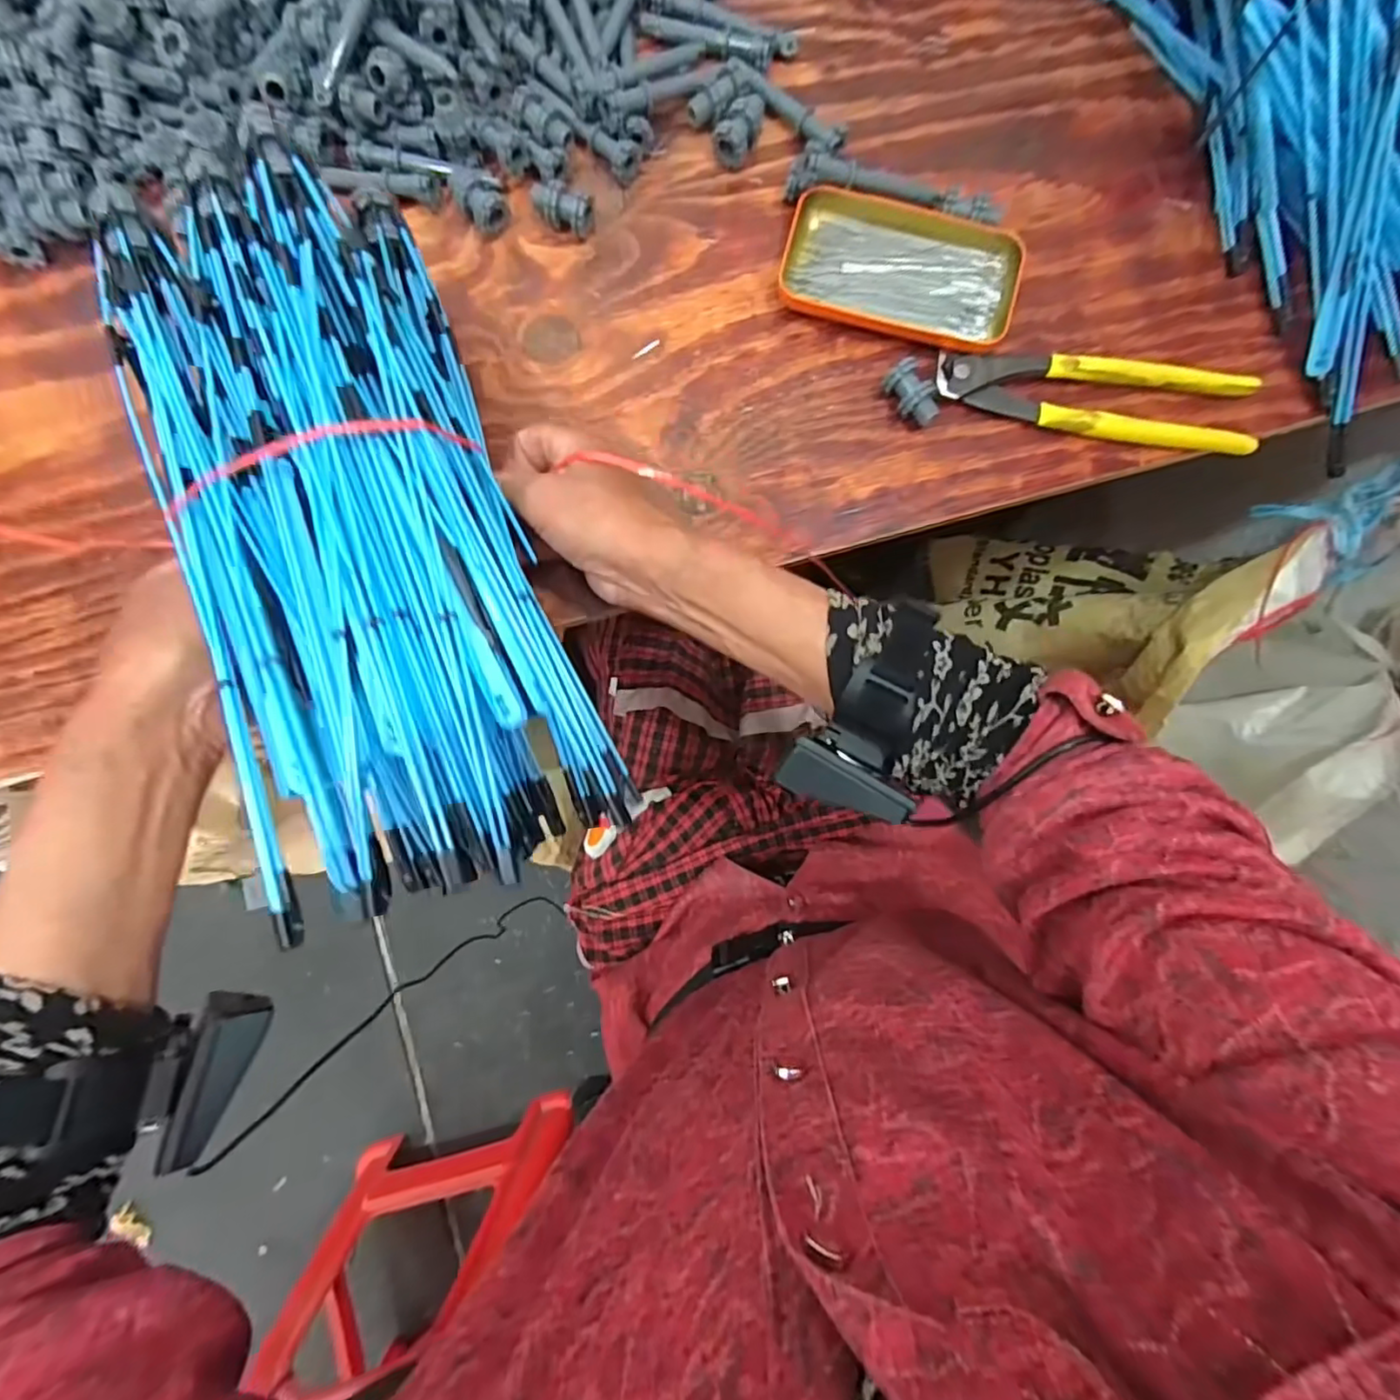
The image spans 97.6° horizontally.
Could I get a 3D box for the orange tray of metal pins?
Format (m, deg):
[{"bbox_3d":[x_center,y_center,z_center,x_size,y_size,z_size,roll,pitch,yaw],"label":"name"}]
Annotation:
[{"bbox_3d":[0.126,-0.273,0.386,0.141,0.022,0.085,18,86,1],"label":"orange tray of metal pins"}]

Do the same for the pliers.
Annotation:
[{"bbox_3d":[0.246,-0.187,0.381,0.198,0.024,0.051,6,86,0],"label":"pliers"}]

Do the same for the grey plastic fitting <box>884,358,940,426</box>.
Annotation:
[{"bbox_3d":[0.133,-0.189,0.382,0.024,0.021,0.039,-32,87,-2],"label":"grey plastic fitting"}]

